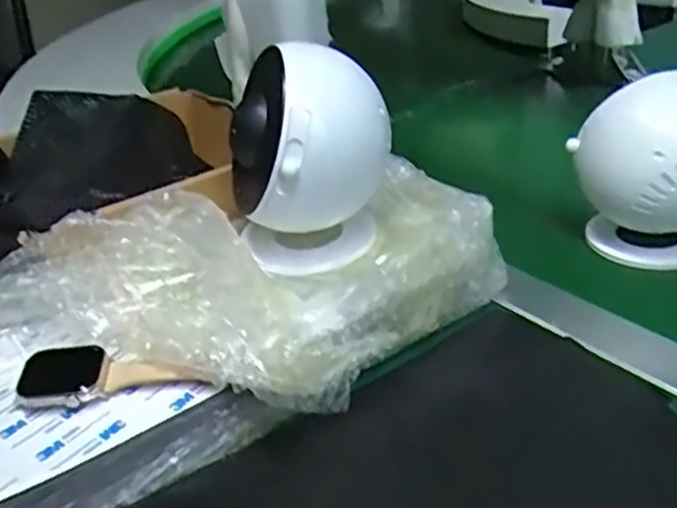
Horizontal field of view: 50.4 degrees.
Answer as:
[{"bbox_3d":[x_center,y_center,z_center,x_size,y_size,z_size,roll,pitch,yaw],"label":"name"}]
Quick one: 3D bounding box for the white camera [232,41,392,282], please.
[{"bbox_3d":[-0.019,-0.064,0.416,0.092,0.103,0.088,-8,29,-4],"label":"white camera"}]

